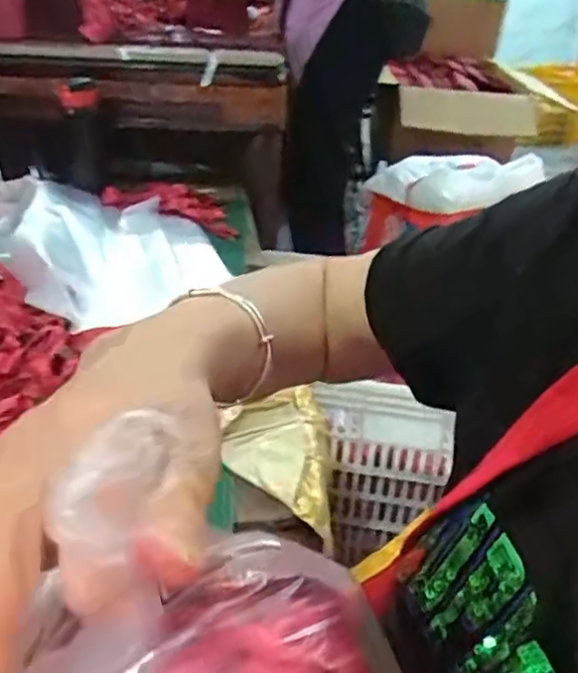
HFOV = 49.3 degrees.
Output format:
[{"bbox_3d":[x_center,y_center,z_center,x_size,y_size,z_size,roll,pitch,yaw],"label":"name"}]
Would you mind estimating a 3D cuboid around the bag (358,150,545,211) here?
[{"bbox_3d":[0.412,-0.389,1.570,0.421,0.110,0.115,-5,31,-13],"label":"bag"}]

